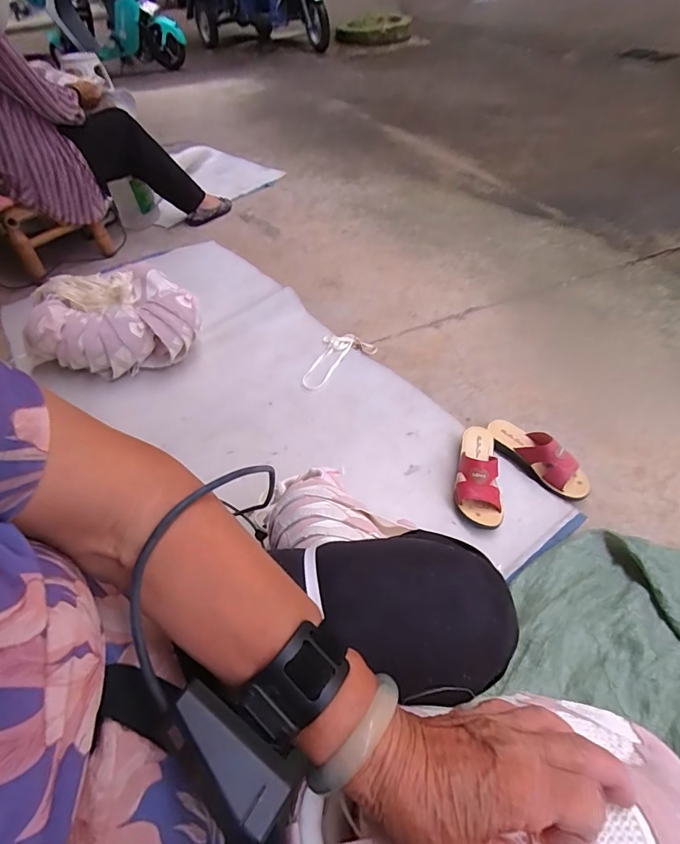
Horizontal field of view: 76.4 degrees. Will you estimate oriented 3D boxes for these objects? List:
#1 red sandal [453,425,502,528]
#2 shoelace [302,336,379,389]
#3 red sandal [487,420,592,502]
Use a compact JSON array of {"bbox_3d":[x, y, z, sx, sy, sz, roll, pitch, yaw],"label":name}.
[{"bbox_3d":[0.279,0.096,0.872,0.086,0.081,0.229,5,50,10],"label":"red sandal"},{"bbox_3d":[-0.027,-0.179,1.180,0.249,0.017,0.128,-36,56,-26],"label":"shoelace"},{"bbox_3d":[0.412,0.067,0.901,0.080,0.077,0.228,-33,54,-21],"label":"red sandal"}]

